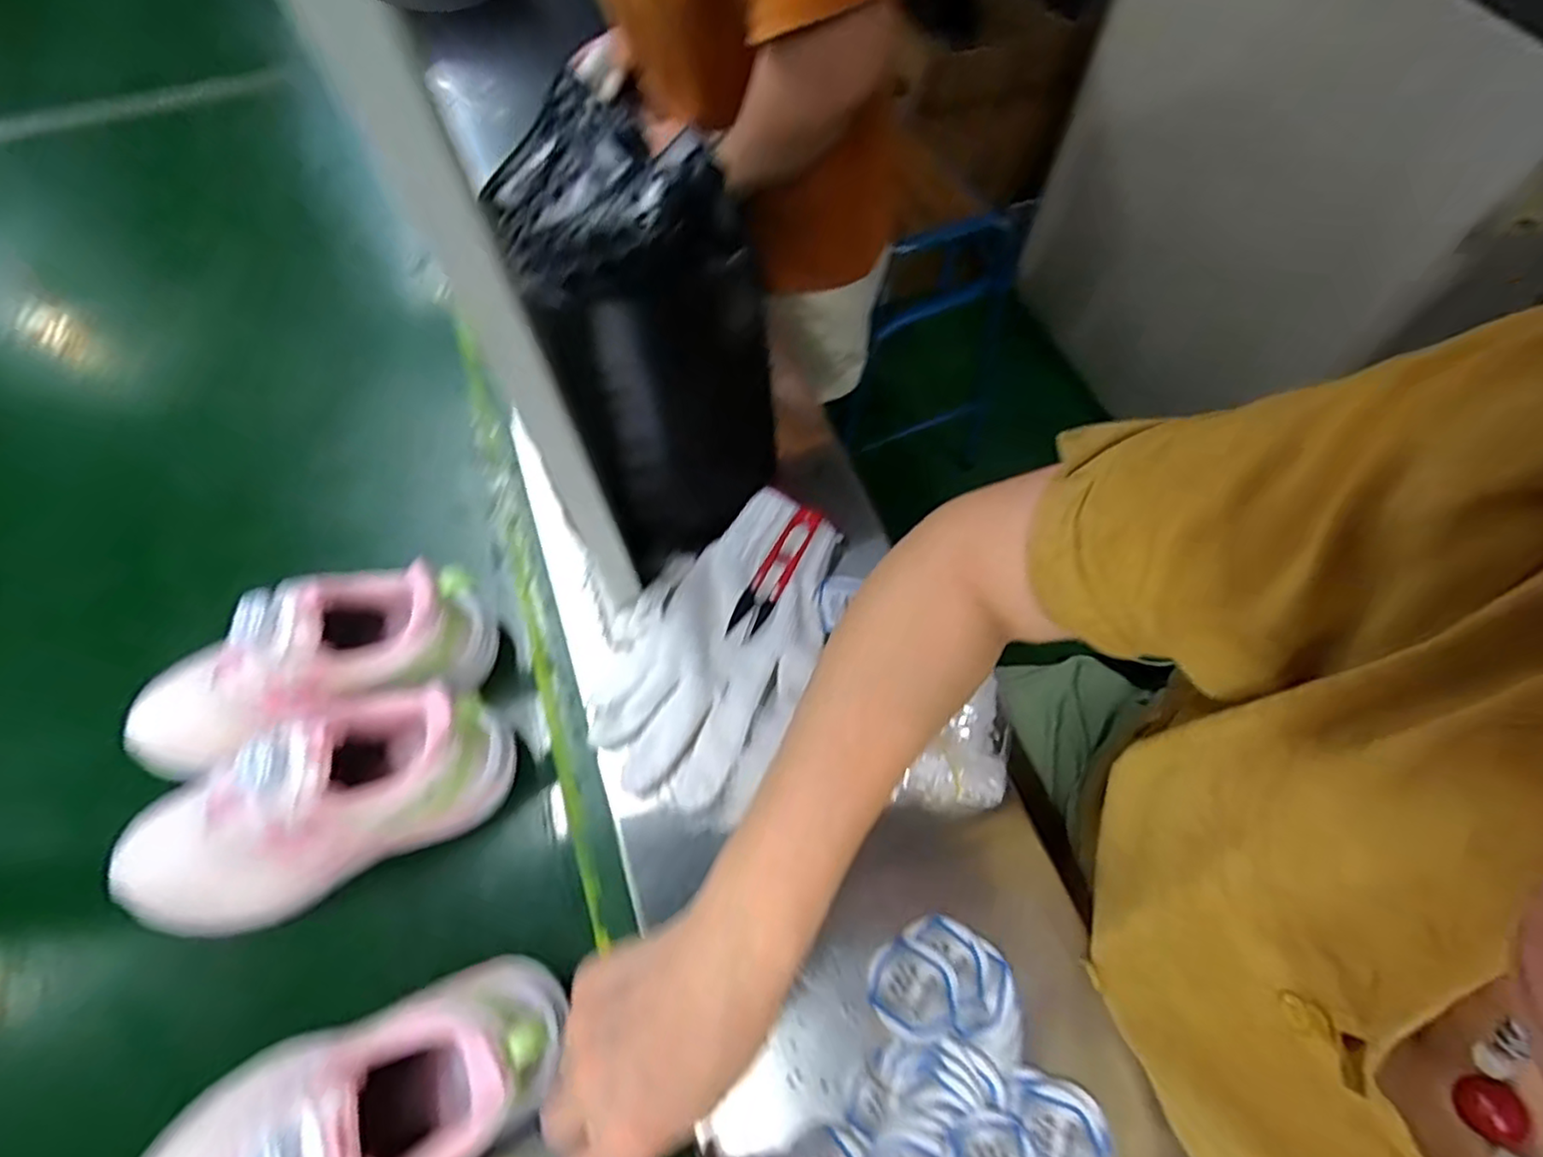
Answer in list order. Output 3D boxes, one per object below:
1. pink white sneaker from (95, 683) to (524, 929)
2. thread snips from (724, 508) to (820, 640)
[{"bbox_3d":[-0.271,0.131,0.388,0.221,0.095,0.088,-17,64,-10],"label":"pink white sneaker"},{"bbox_3d":[0.004,-0.006,0.470,0.022,0.015,0.105,25,65,12],"label":"thread snips"}]

